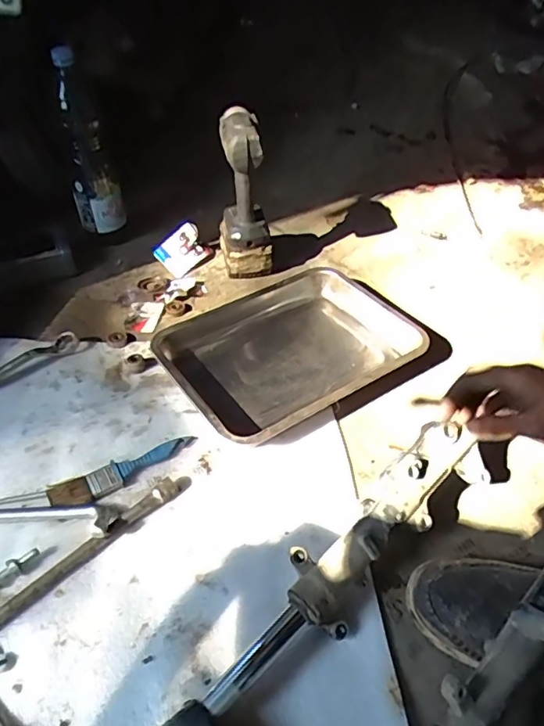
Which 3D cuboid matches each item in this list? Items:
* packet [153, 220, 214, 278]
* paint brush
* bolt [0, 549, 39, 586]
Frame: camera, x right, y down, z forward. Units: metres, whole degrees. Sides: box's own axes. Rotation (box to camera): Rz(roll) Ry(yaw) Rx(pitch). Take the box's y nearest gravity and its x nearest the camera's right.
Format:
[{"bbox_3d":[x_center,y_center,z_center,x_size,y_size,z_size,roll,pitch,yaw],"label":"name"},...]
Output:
[{"bbox_3d":[-0.165,-0.209,1.018,0.089,0.081,0.025,-40,30,-6],"label":"packet"},{"bbox_3d":[-0.185,0.134,0.685,0.183,0.009,0.037,-21,47,-21],"label":"paint brush"},{"bbox_3d":[-0.280,0.223,0.591,0.056,0.014,0.017,-27,50,-27],"label":"bolt"}]

